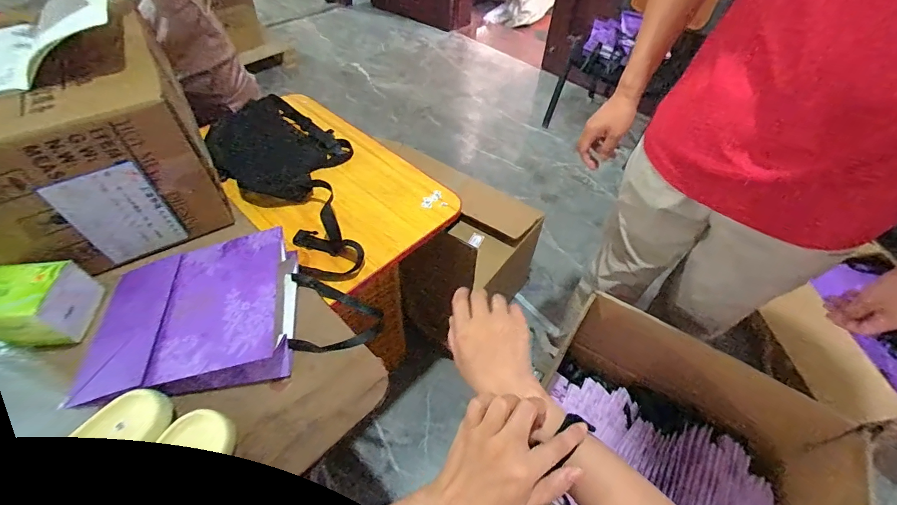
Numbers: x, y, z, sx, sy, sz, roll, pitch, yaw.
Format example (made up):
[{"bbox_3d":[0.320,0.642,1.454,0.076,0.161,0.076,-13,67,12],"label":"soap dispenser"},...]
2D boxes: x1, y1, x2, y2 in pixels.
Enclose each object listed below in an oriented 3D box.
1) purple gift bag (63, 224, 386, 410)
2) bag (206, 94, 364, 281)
[{"bbox_3d":[-0.303,0.079,0.577,0.386,0.087,0.213,-8,51,-9],"label":"purple gift bag"},{"bbox_3d":[-0.271,-0.142,0.794,0.242,0.082,0.479,-33,59,-27],"label":"bag"}]

